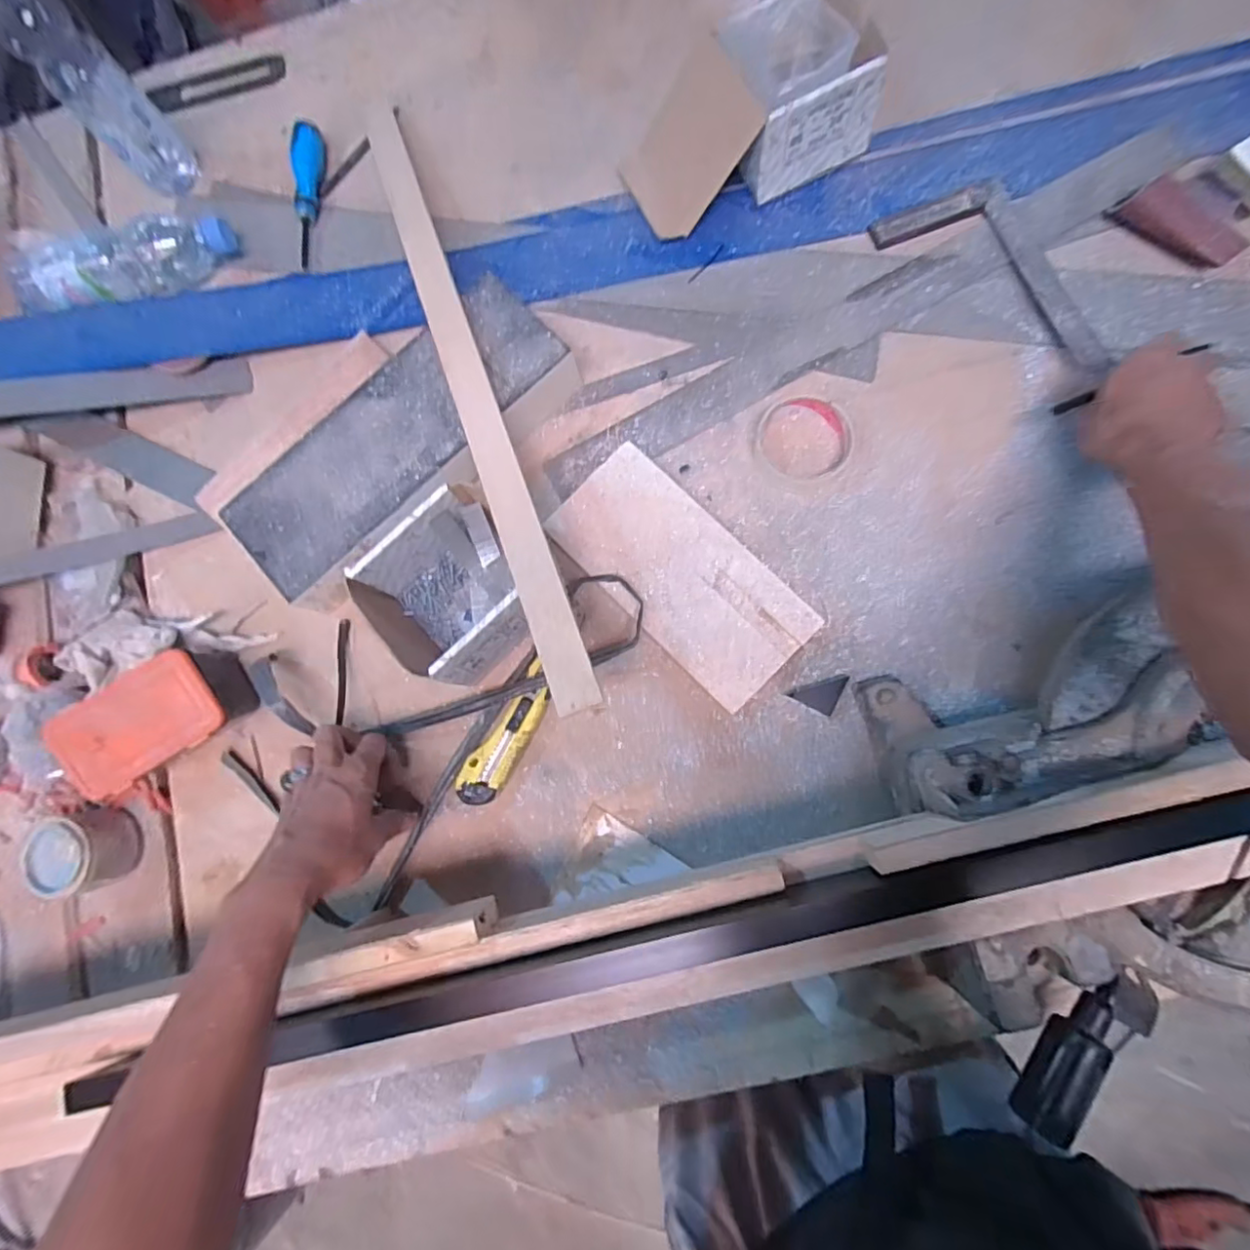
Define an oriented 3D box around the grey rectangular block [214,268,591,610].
[{"bbox_3d":[-0.208,-0.170,0.576,0.344,0.061,0.136,-41,80,0],"label":"grey rectangular block"}]

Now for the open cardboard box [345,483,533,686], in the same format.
[{"bbox_3d":[-0.152,-0.033,0.538,0.130,0.085,0.144,-37,80,1],"label":"open cardboard box"}]

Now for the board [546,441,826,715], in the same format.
[{"bbox_3d":[0.051,-0.047,0.554,0.118,0.023,0.245,-45,80,-1],"label":"board"}]

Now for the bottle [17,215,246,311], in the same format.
[{"bbox_3d":[-0.543,-0.394,0.648,0.238,0.061,0.069,-16,81,4],"label":"bottle"}]

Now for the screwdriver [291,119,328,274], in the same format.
[{"bbox_3d":[-0.346,-0.470,0.651,0.029,0.023,0.164,-4,82,6],"label":"screwdriver"}]

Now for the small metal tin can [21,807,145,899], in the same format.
[{"bbox_3d":[-0.512,0.212,0.561,0.068,0.060,0.070,-1,83,6],"label":"small metal tin can"}]

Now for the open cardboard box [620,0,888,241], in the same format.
[{"bbox_3d":[0.112,-0.497,0.576,0.230,0.088,0.136,-20,81,3],"label":"open cardboard box"}]

